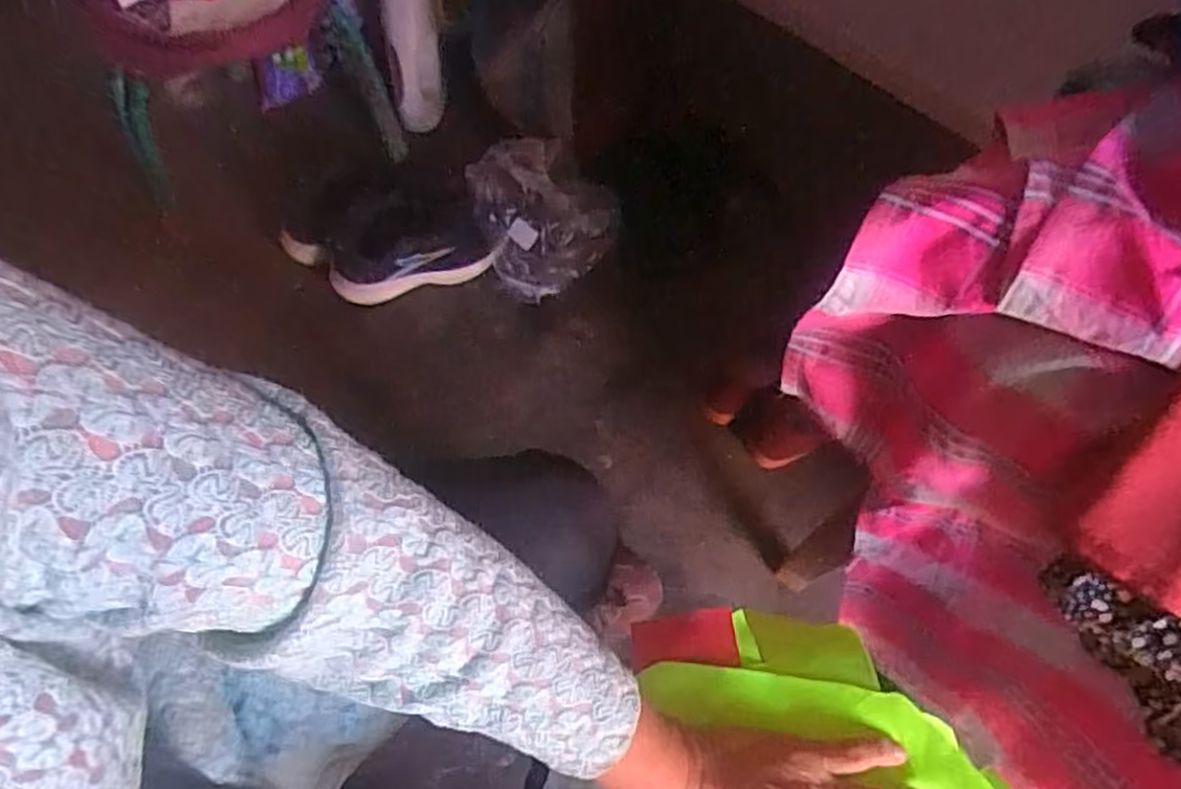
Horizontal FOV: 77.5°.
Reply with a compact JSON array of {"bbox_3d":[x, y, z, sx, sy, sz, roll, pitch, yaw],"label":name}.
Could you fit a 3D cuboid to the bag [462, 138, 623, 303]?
[{"bbox_3d":[-0.064,-0.239,1.003,0.167,0.152,0.170,-20,67,-14],"label":"bag"}]

